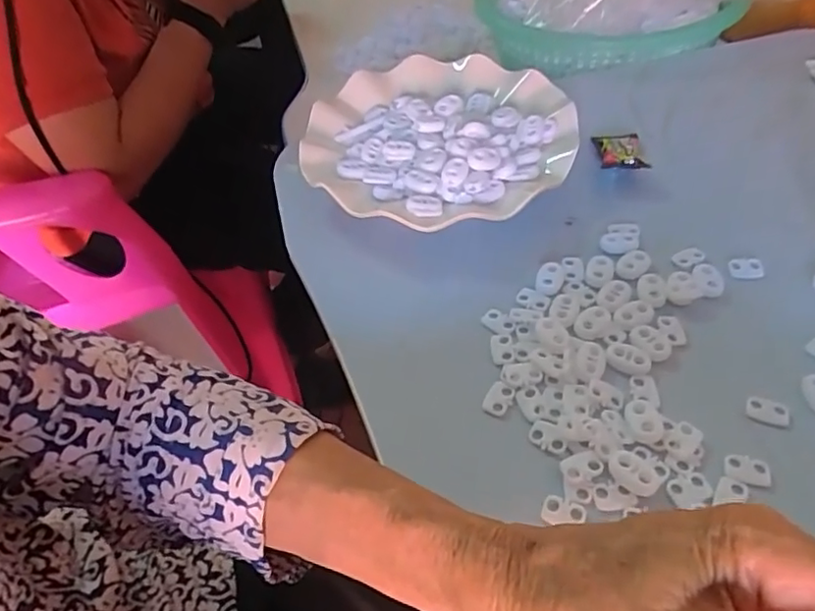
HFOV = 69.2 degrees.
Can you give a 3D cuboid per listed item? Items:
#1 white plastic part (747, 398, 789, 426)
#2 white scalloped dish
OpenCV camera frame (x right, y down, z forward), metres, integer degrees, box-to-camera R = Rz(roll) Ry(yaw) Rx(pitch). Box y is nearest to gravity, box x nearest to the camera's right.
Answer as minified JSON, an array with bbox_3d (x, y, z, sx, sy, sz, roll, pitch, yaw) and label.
[{"bbox_3d":[0.170,0.050,0.278,0.018,0.004,0.010,15,51,18],"label":"white plastic part"},{"bbox_3d":[0.021,-0.117,0.412,0.178,0.031,0.185,-3,48,3],"label":"white scalloped dish"}]

